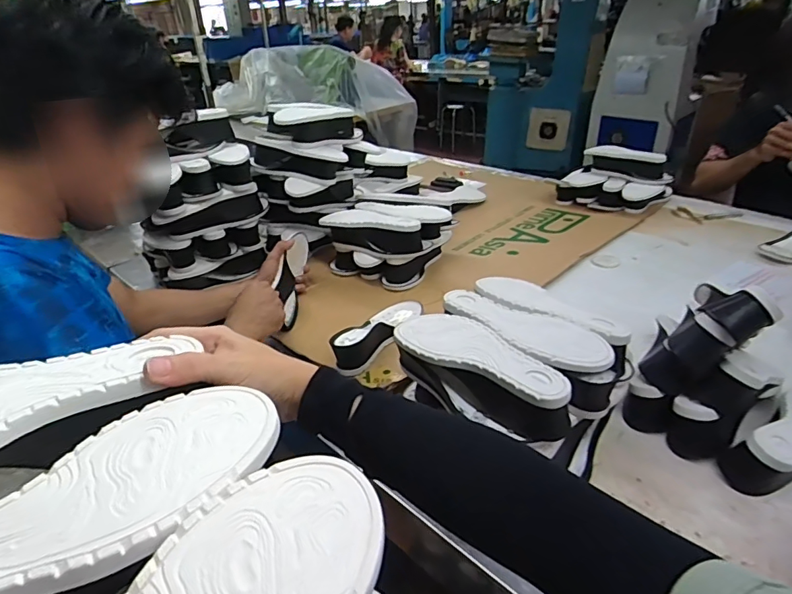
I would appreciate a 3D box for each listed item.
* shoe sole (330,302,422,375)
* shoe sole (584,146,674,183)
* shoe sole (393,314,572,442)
[{"bbox_3d":[-0.033,0.049,0.836,0.084,0.053,0.231,14,34,26],"label":"shoe sole"},{"bbox_3d":[0.638,-0.376,1.350,0.061,0.070,0.264,-17,33,-22],"label":"shoe sole"},{"bbox_3d":[0.103,0.091,0.587,0.228,0.069,0.094,20,38,34],"label":"shoe sole"}]

